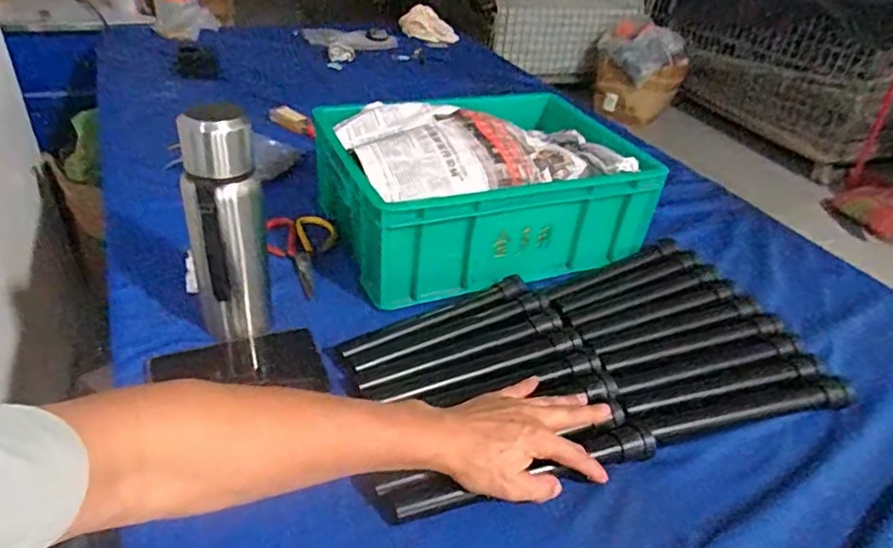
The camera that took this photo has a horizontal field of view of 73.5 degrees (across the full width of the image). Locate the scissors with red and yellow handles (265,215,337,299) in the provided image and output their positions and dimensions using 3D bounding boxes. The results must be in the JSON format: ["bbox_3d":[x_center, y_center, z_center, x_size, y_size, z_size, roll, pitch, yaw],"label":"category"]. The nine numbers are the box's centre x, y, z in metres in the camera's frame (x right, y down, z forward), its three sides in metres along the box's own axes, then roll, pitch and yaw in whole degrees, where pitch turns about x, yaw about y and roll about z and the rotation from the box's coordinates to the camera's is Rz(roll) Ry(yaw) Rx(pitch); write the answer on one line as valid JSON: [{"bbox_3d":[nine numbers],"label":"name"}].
[{"bbox_3d":[-0.188,-0.029,0.788,0.088,0.017,0.169,-4,36,-16],"label":"scissors with red and yellow handles"}]

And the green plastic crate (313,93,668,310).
[{"bbox_3d":[0.054,-0.138,0.850,0.424,0.152,0.313,-10,38,-23],"label":"green plastic crate"}]

